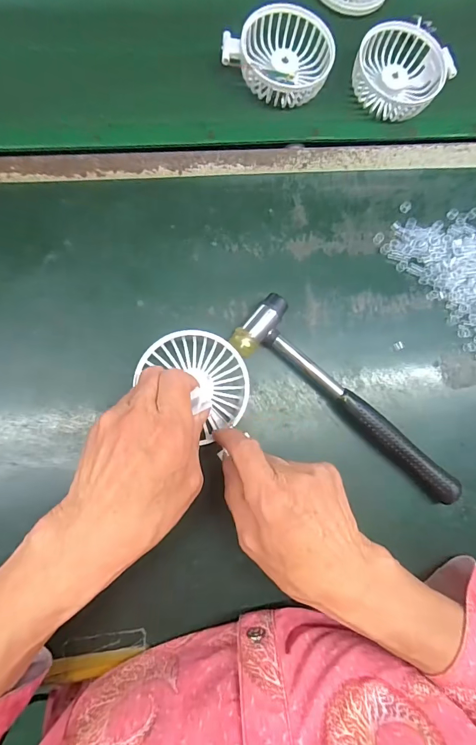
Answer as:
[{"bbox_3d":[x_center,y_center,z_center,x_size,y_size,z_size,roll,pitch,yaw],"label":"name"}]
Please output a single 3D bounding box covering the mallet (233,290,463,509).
[{"bbox_3d":[0.103,0.023,0.342,0.233,0.023,0.057,36,80,-1],"label":"mallet"}]

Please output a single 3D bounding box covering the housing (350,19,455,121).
[{"bbox_3d":[0.162,-0.301,0.395,0.090,0.033,0.083,1,83,-7],"label":"housing"}]

